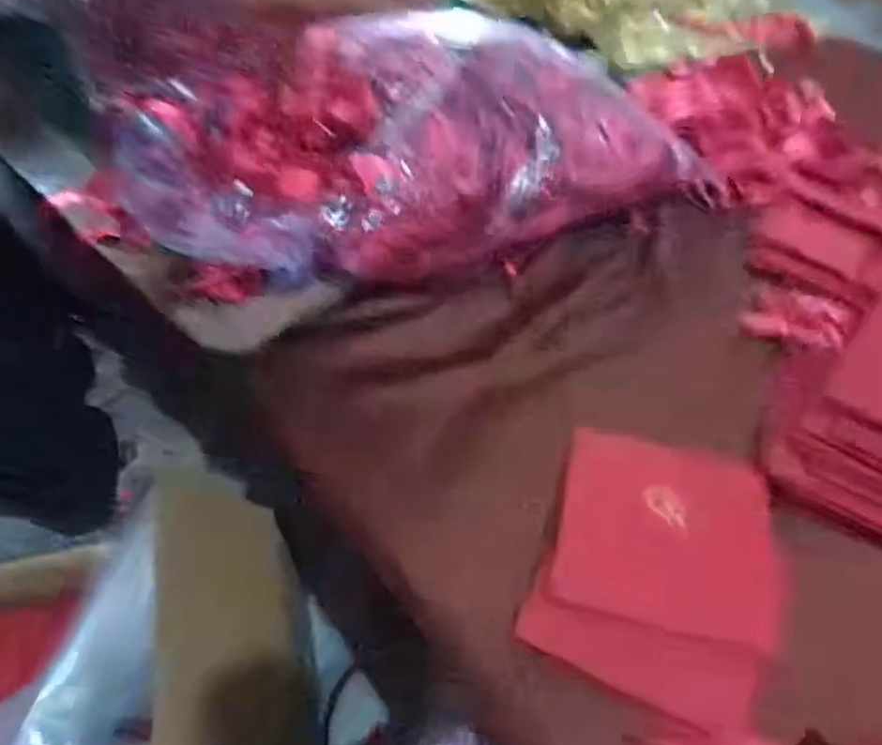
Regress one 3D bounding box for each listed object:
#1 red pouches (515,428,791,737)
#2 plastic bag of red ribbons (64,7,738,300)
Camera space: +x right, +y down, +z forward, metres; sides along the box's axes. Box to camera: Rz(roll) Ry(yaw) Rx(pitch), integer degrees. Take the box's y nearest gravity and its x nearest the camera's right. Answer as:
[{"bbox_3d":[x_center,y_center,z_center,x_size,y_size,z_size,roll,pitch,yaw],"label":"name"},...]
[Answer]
[{"bbox_3d":[0.149,0.127,0.465,0.151,0.014,0.175,13,57,16],"label":"red pouches"},{"bbox_3d":[-0.036,-0.206,0.651,0.588,0.144,0.241,-11,53,-8],"label":"plastic bag of red ribbons"}]

